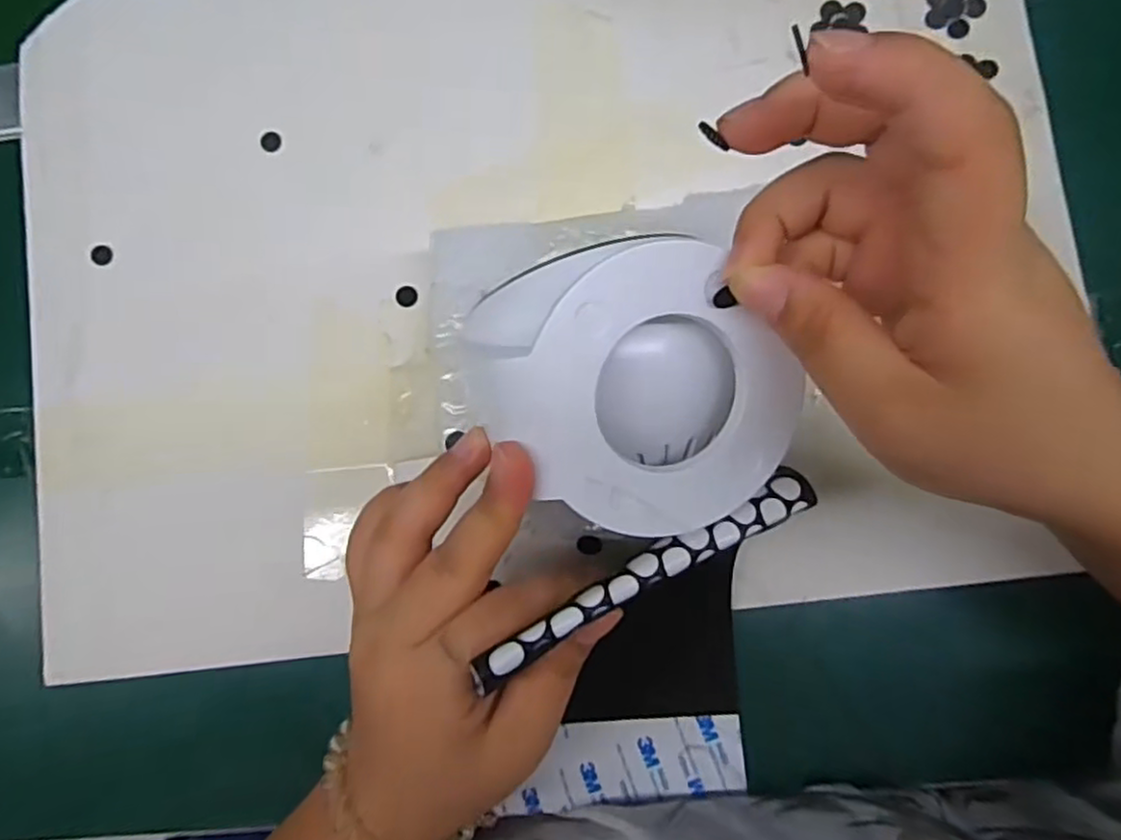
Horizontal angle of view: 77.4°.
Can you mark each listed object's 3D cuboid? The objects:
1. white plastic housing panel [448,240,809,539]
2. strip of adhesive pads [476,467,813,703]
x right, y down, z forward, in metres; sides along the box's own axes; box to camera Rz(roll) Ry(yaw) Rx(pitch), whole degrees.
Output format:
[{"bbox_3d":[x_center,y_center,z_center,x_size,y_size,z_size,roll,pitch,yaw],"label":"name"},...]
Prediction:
[{"bbox_3d":[0.023,-0.006,0.213,0.074,0.026,0.088,-40,110,-2],"label":"white plastic housing panel"},{"bbox_3d":[0.030,0.044,0.210,0.121,0.004,0.014,-24,80,-22],"label":"strip of adhesive pads"}]

